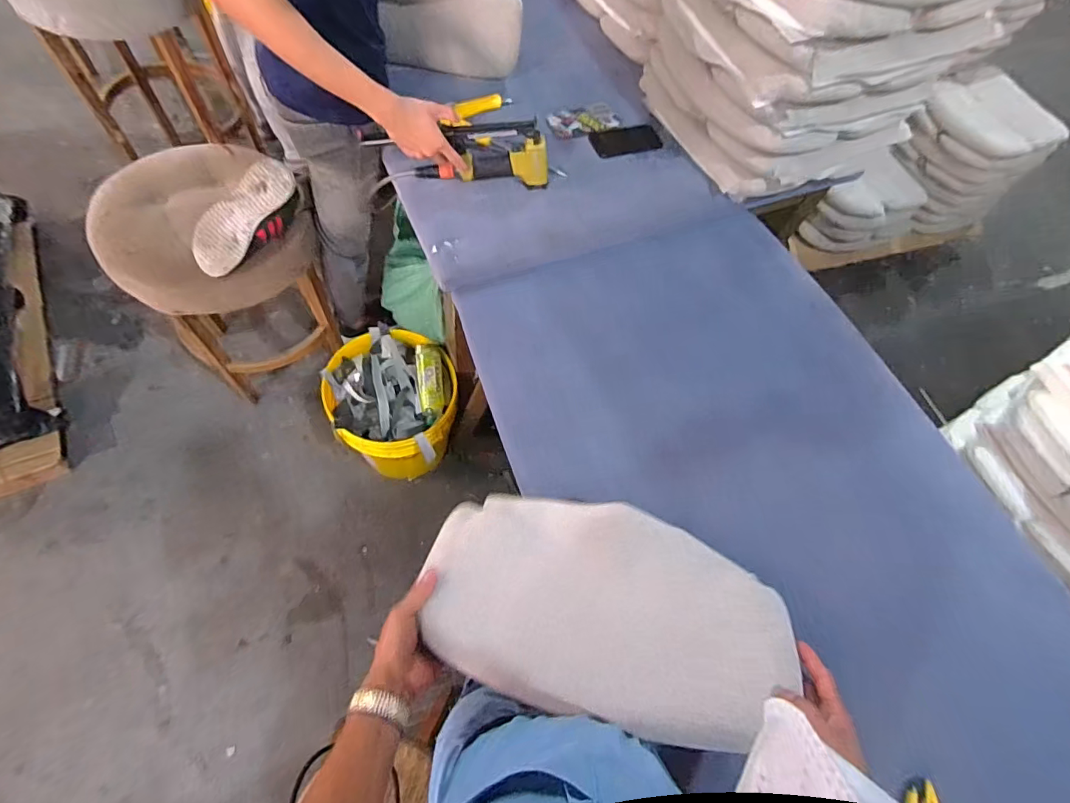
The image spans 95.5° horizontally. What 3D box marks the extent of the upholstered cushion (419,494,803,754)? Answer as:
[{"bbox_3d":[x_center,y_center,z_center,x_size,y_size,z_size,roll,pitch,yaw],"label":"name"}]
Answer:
[{"bbox_3d":[0.083,0.238,0.584,0.423,0.037,0.244,14,48,9],"label":"upholstered cushion"}]

